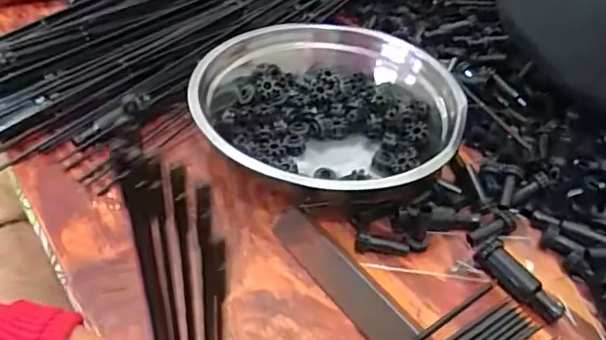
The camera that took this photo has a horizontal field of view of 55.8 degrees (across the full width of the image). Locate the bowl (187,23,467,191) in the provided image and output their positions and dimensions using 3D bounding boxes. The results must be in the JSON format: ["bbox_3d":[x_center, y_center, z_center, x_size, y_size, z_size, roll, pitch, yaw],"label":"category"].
[{"bbox_3d":[0.015,-0.047,0.483,0.199,0.052,0.218,3,41,-2],"label":"bowl"}]

